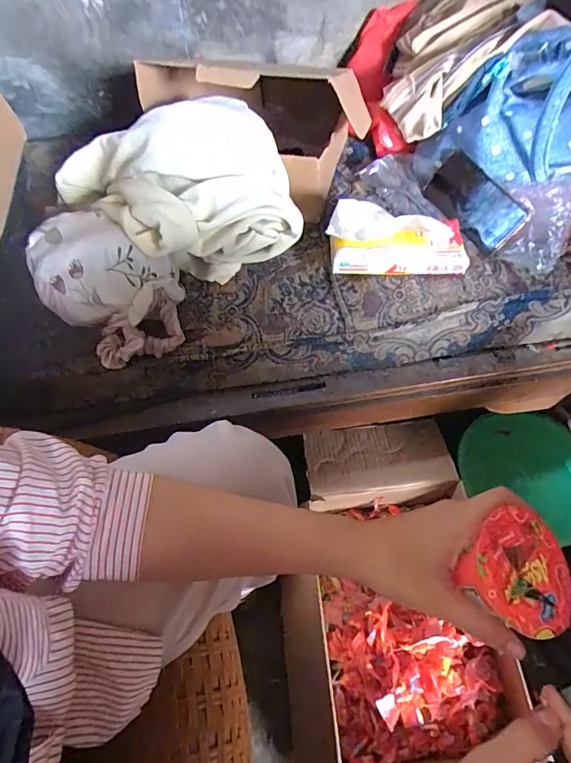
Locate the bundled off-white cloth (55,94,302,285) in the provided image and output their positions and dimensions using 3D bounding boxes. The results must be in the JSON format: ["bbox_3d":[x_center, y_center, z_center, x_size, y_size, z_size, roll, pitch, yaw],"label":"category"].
[{"bbox_3d":[-0.139,-0.238,0.571,0.265,0.136,0.228,-21,61,-10],"label":"bundled off-white cloth"}]

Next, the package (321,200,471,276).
[{"bbox_3d":[0.150,-0.186,0.575,0.183,0.078,0.072,-2,60,1],"label":"package"}]

